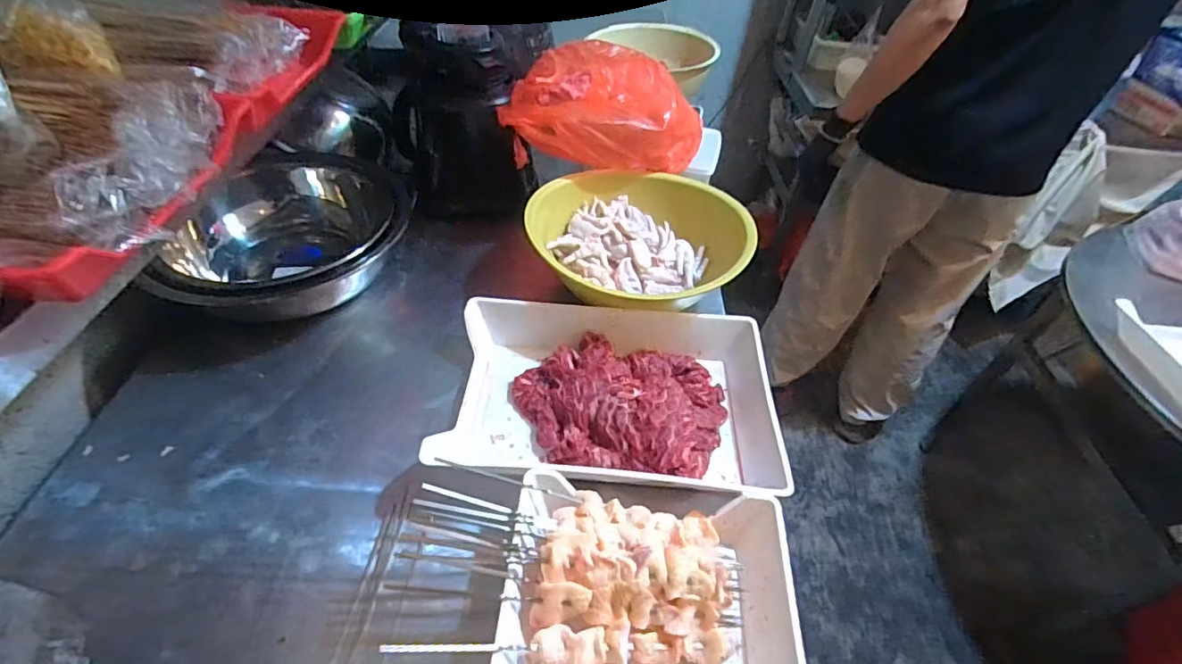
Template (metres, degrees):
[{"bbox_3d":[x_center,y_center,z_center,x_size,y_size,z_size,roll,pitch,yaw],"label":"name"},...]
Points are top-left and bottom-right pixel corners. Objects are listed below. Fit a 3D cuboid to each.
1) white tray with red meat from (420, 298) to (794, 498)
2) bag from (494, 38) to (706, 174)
[{"bbox_3d":[0.026,0.076,0.673,0.378,0.065,0.246,4,45,0],"label":"white tray with red meat"},{"bbox_3d":[0.024,-0.355,0.879,0.269,0.146,0.250,19,47,14],"label":"bag"}]

